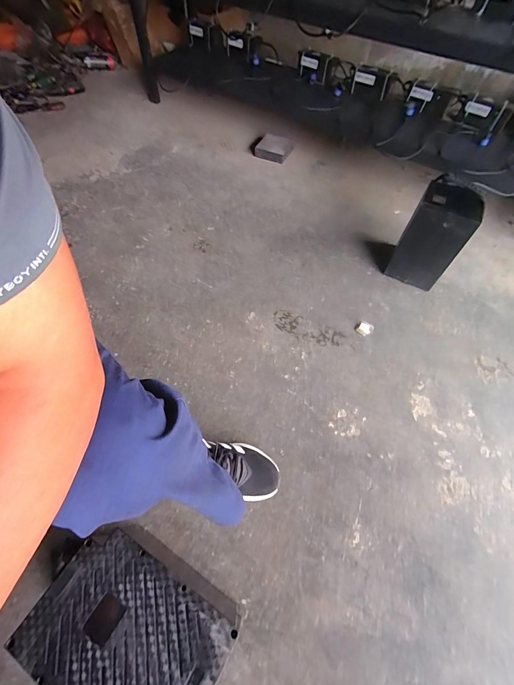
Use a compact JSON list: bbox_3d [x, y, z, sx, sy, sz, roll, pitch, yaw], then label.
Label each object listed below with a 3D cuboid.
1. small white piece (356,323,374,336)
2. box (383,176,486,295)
[{"bbox_3d":[0.321,-0.040,0.892,0.041,0.005,0.046,39,65,18],"label":"small white piece"},{"bbox_3d":[0.529,-0.316,0.922,0.162,0.284,0.126,27,62,12],"label":"box"}]

